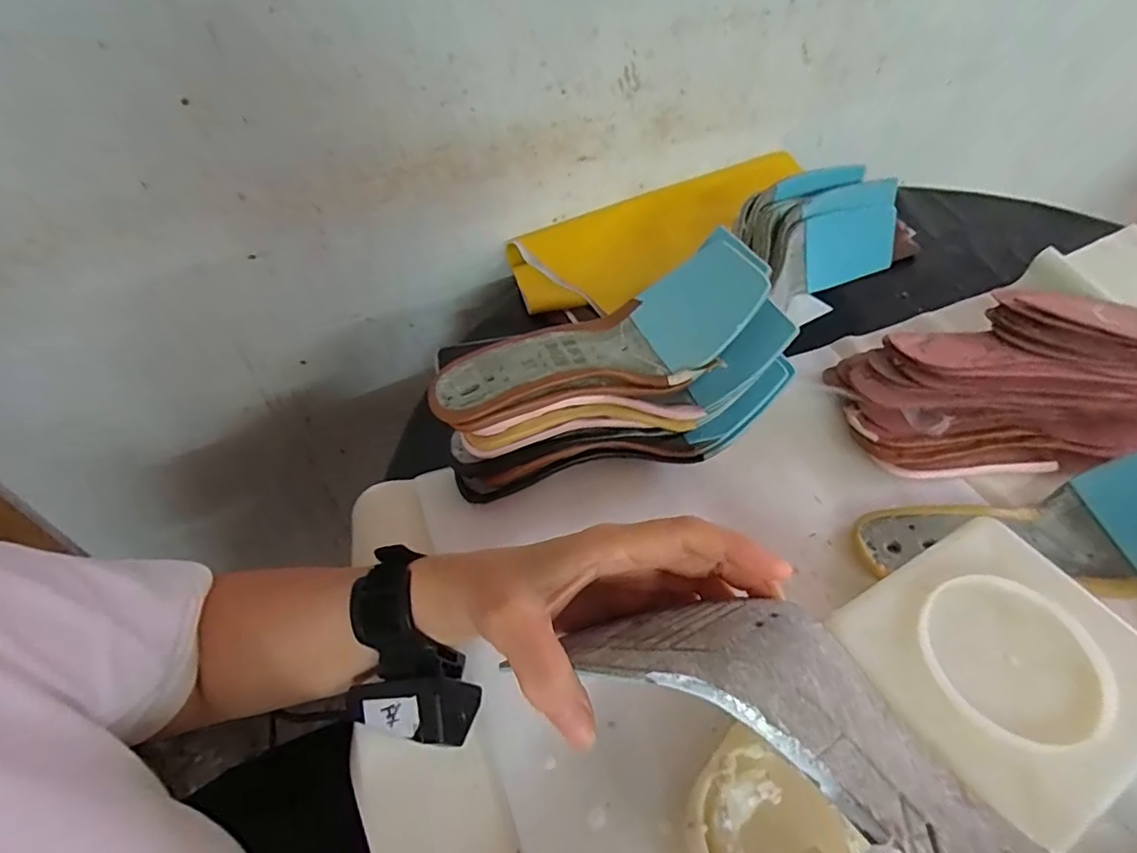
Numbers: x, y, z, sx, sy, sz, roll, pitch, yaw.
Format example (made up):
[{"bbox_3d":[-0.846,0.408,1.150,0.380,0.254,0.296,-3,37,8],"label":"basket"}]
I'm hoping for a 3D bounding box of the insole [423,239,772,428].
[{"bbox_3d":[0.012,-0.064,0.373,0.211,0.063,0.079,-9,50,-8],"label":"insole"}]

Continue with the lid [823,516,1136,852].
[{"bbox_3d":[0.177,0.092,0.229,0.106,0.010,0.095,-24,53,-19],"label":"lid"}]

